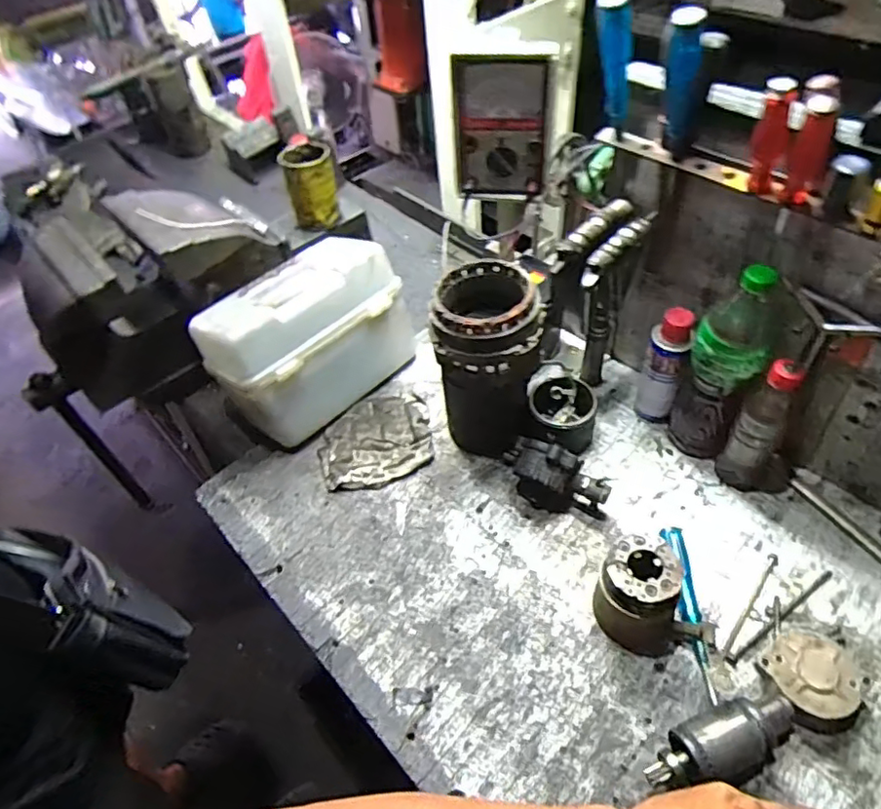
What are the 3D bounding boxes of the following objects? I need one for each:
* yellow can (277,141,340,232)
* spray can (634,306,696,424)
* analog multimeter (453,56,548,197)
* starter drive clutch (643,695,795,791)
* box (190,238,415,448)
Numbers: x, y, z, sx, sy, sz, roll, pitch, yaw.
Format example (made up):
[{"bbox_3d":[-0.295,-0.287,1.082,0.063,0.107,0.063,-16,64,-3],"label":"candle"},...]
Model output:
[{"bbox_3d":[-0.207,-0.350,0.955,0.077,0.107,0.078,-14,51,-6],"label":"yellow can"},{"bbox_3d":[0.282,-0.041,0.757,0.048,0.176,0.042,9,52,13],"label":"spray can"},{"bbox_3d":[0.073,-0.328,0.715,0.100,0.155,0.032,7,52,11],"label":"analog multimeter"},{"bbox_3d":[0.257,0.312,0.542,0.146,0.048,0.058,-16,51,-8],"label":"starter drive clutch"},{"bbox_3d":[-0.188,-0.097,0.856,0.270,0.179,0.163,-39,57,-24],"label":"box"}]

